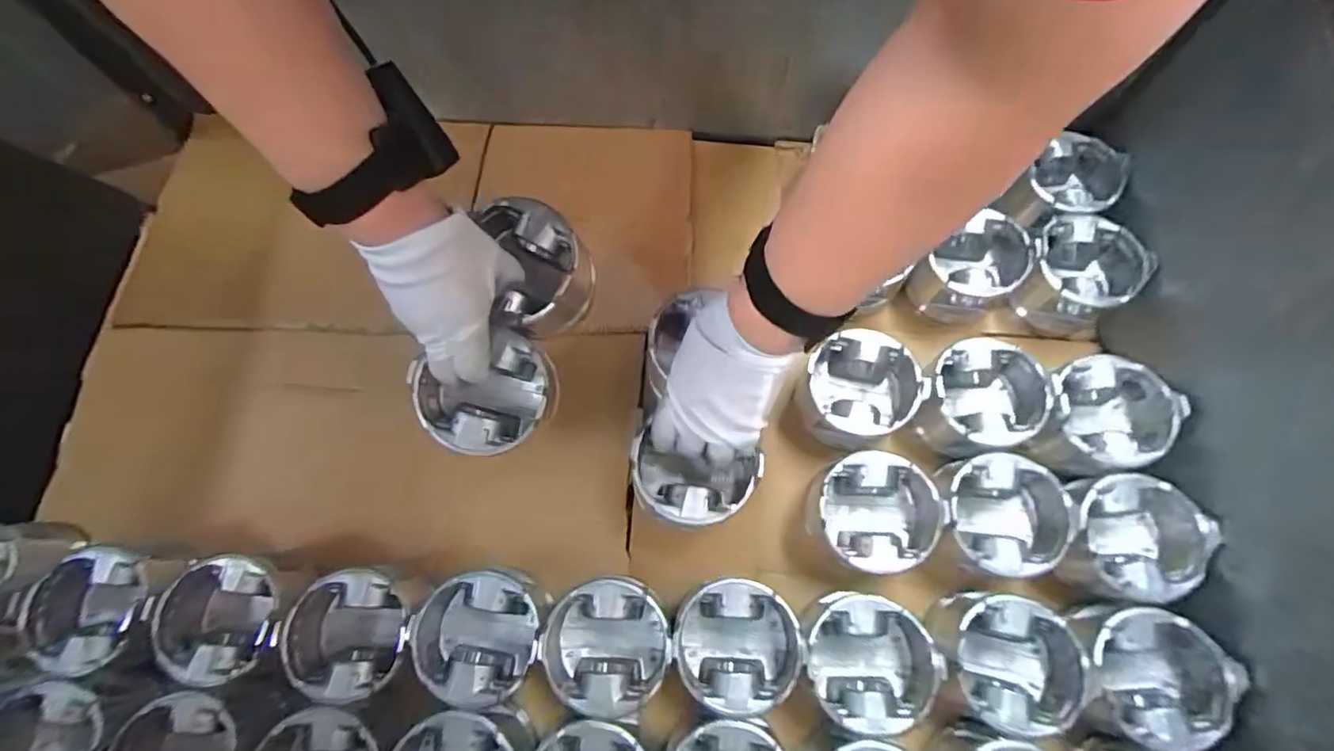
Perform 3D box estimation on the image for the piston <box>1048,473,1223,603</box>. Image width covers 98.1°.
[{"bbox_3d":[0.376,0.135,0.487,0.111,0.066,0.096,6,72,3],"label":"piston"}]

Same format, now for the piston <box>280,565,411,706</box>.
[{"bbox_3d":[-0.253,0.213,0.483,0.099,0.072,0.092,8,72,4],"label":"piston"}]

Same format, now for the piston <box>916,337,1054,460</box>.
[{"bbox_3d":[0.282,0.022,0.531,0.101,0.077,0.099,-39,75,-11],"label":"piston"}]

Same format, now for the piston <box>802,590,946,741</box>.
[{"bbox_3d":[0.162,0.228,0.473,0.093,0.075,0.094,0,72,1],"label":"piston"}]

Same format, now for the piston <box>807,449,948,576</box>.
[{"bbox_3d":[0.175,0.121,0.508,0.097,0.087,0.094,0,72,1],"label":"piston"}]

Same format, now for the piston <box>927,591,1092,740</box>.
[{"bbox_3d":[0.266,0.229,0.471,0.110,0.076,0.096,5,72,3],"label":"piston"}]

